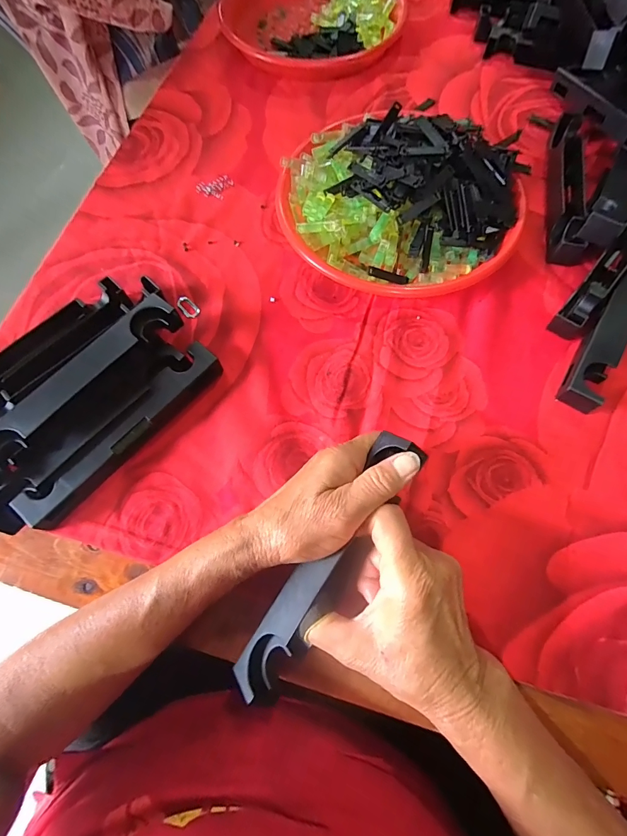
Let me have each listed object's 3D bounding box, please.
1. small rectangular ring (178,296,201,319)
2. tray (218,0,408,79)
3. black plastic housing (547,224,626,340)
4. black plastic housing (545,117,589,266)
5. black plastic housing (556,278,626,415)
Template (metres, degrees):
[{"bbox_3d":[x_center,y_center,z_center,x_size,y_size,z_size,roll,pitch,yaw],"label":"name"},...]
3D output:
[{"bbox_3d":[-0.128,-0.114,0.391,0.015,0.004,0.028,-41,74,-11],"label":"small rectangular ring"},{"bbox_3d":[0.002,-0.567,0.534,0.231,0.032,0.221,37,76,14],"label":"tray"},{"bbox_3d":[0.294,-0.156,0.361,0.033,0.035,0.194,37,88,11],"label":"black plastic housing"},{"bbox_3d":[0.278,-0.251,0.413,0.036,0.030,0.192,12,72,6],"label":"black plastic housing"},{"bbox_3d":[0.274,-0.077,0.356,0.033,0.025,0.163,29,74,11],"label":"black plastic housing"}]

